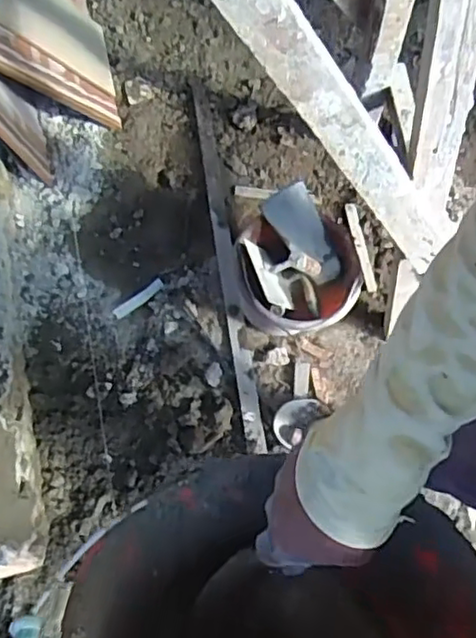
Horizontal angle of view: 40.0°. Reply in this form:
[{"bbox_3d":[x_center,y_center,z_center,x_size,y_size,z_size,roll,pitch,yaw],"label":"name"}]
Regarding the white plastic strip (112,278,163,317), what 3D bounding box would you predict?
[{"bbox_3d":[-0.206,-0.042,1.363,0.119,0.005,0.027,-37,68,-8],"label":"white plastic strip"}]

